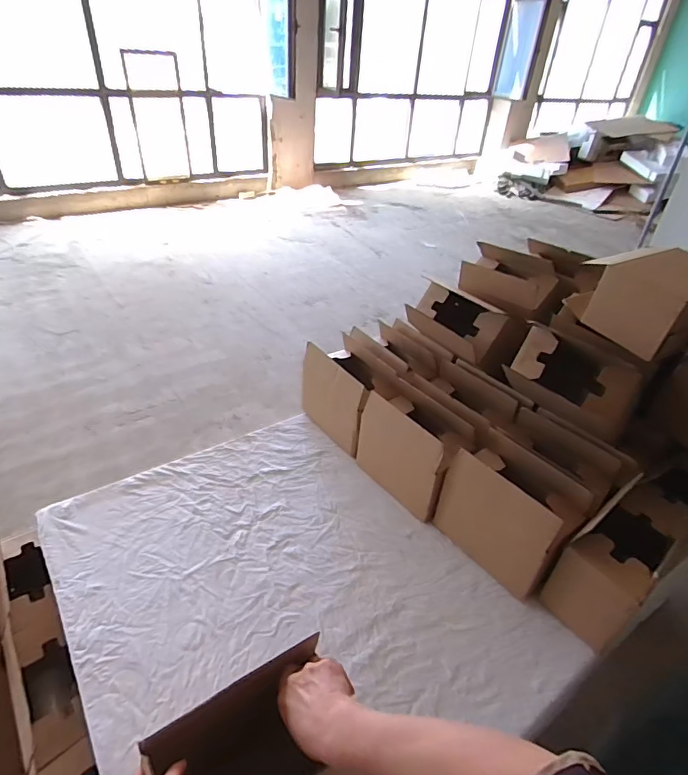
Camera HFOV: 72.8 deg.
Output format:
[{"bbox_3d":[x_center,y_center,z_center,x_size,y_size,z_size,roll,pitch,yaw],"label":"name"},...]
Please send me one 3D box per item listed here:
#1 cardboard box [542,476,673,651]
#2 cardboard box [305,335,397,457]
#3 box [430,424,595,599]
[{"bbox_3d":[0.461,0.321,0.814,0.196,0.168,0.126,-22,45,-32],"label":"cardboard box"},{"bbox_3d":[0.012,0.012,1.200,0.151,0.209,0.228,-25,46,-35],"label":"cardboard box"},{"bbox_3d":[0.321,0.239,0.907,0.134,0.219,0.226,-23,45,-33],"label":"box"}]

